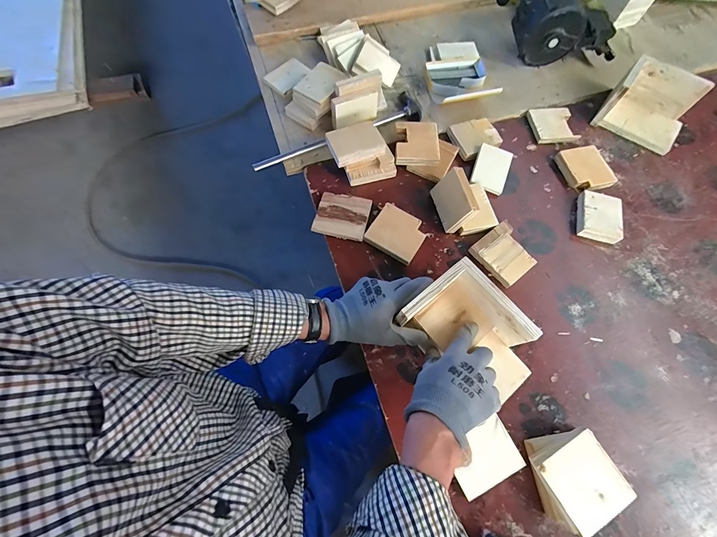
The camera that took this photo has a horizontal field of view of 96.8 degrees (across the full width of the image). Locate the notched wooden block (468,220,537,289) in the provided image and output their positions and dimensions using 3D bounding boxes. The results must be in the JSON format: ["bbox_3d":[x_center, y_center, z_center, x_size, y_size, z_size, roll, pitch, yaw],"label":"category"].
[{"bbox_3d":[0.254,-0.024,0.554,0.090,0.023,0.091,-36,73,-12],"label":"notched wooden block"}]

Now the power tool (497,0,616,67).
[{"bbox_3d":[0.438,-0.596,0.728,0.253,0.125,0.234,1,70,-4],"label":"power tool"}]

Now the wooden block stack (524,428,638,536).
[{"bbox_3d":[0.290,0.277,0.426,0.099,0.044,0.101,-19,70,-7],"label":"wooden block stack"}]

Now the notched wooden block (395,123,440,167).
[{"bbox_3d":[0.114,-0.242,0.616,0.081,0.028,0.091,5,70,-3],"label":"notched wooden block"}]

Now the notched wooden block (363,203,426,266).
[{"bbox_3d":[0.068,-0.061,0.558,0.090,0.024,0.084,31,72,12],"label":"notched wooden block"}]

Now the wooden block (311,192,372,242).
[{"bbox_3d":[-0.028,-0.094,0.572,0.091,0.018,0.085,11,69,5],"label":"wooden block"}]

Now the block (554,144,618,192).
[{"bbox_3d":[0.449,-0.198,0.629,0.087,0.017,0.098,-12,69,-4],"label":"block"}]

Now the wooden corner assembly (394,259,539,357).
[{"bbox_3d":[0.150,0.078,0.450,0.124,0.069,0.136,-35,72,-12],"label":"wooden corner assembly"}]

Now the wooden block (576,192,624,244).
[{"bbox_3d":[0.442,-0.094,0.584,0.071,0.026,0.089,15,70,6],"label":"wooden block"}]

